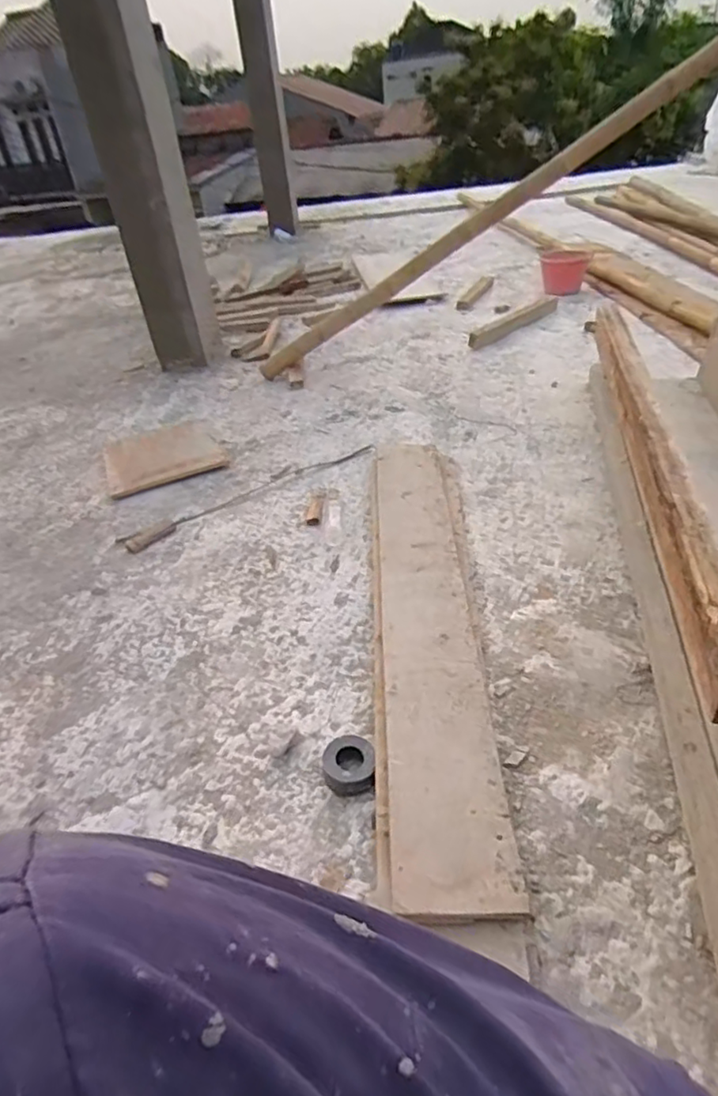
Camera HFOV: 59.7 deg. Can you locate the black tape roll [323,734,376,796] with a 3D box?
[{"bbox_3d":[-0.016,0.338,0.974,0.081,0.031,0.096,-9,38,-2],"label":"black tape roll"}]

